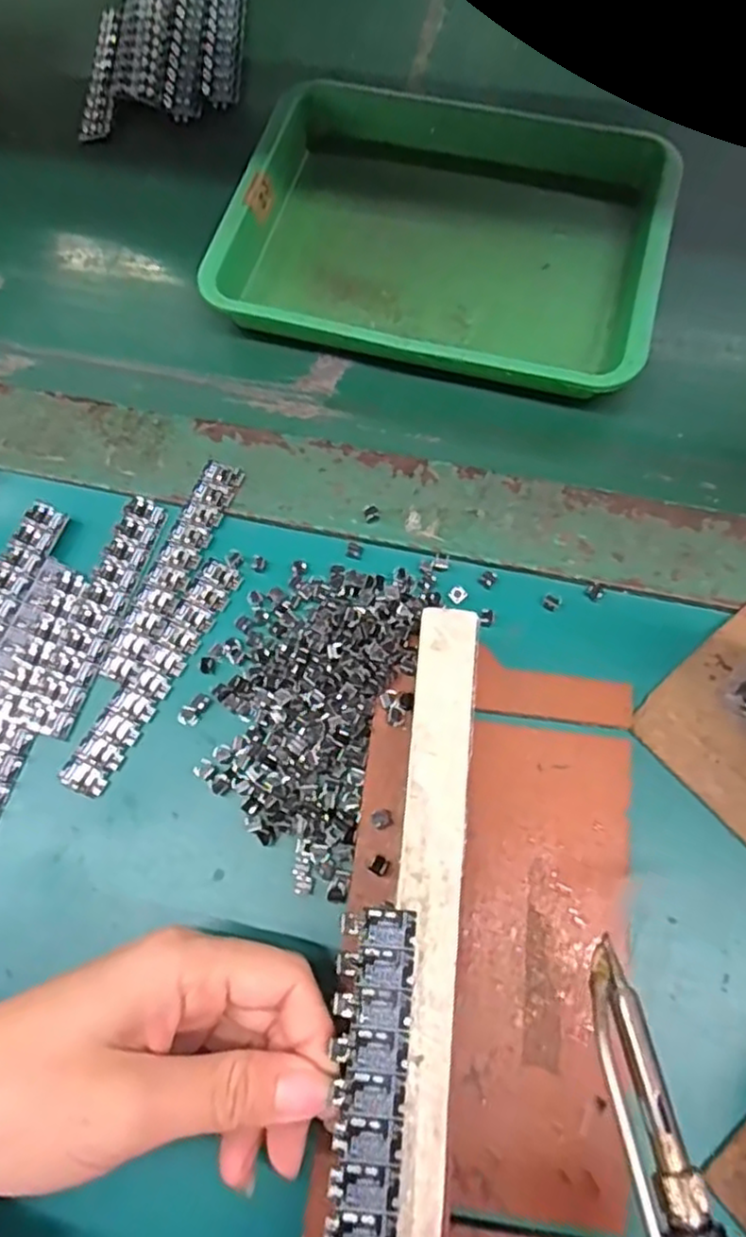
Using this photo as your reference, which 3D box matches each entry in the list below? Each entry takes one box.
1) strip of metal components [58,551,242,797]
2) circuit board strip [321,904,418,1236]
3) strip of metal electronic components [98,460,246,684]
[{"bbox_3d":[-0.090,0.022,0.289,0.019,0.004,0.108,26,72,11],"label":"strip of metal components"},{"bbox_3d":[-0.002,0.142,0.199,0.023,0.005,0.108,3,70,3],"label":"circuit board strip"},{"bbox_3d":[-0.088,-0.023,0.304,0.019,0.004,0.107,21,71,10],"label":"strip of metal electronic components"}]

